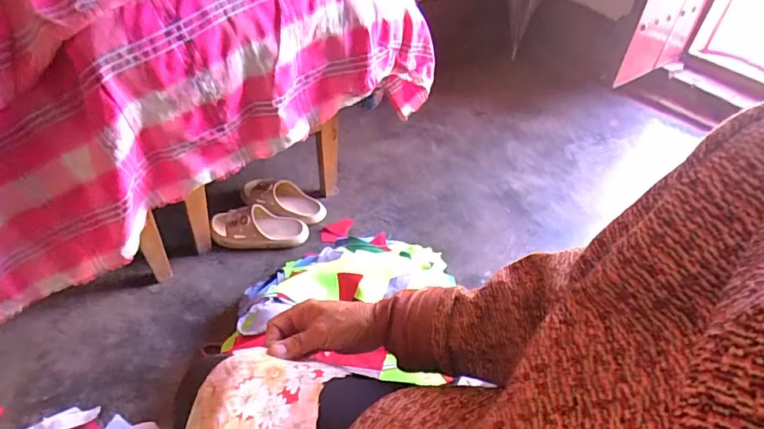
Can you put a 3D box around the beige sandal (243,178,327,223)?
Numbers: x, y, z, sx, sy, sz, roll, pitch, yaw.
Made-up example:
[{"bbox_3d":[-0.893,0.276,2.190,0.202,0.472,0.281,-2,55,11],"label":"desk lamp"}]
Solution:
[{"bbox_3d":[-0.247,-0.034,1.214,0.214,0.063,0.104,18,44,12],"label":"beige sandal"}]

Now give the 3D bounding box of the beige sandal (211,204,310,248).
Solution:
[{"bbox_3d":[-0.284,0.030,1.138,0.217,0.063,0.085,0,44,-8],"label":"beige sandal"}]

